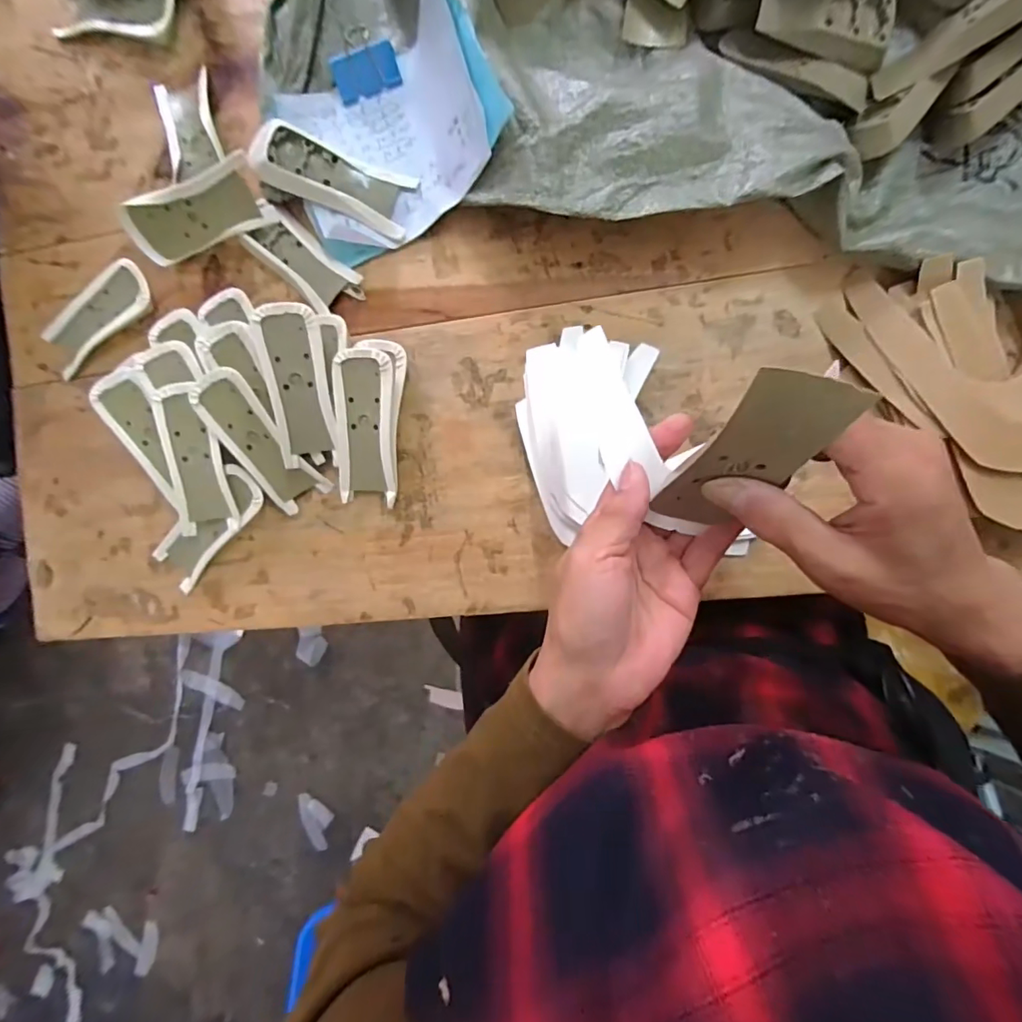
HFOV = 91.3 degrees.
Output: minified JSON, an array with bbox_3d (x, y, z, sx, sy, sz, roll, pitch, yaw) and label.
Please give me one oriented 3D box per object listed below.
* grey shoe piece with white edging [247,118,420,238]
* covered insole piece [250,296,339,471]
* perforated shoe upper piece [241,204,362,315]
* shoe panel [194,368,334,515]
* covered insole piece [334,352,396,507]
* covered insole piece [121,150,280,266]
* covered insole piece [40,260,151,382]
[{"bbox_3d":[-0.135,-0.256,0.385,0.115,0.012,0.046,19,94,-12],"label":"grey shoe piece with white edging"},{"bbox_3d":[-0.161,-0.094,0.378,0.040,0.007,0.117,-8,108,-13],"label":"covered insole piece"},{"bbox_3d":[-0.171,-0.204,0.403,0.094,0.020,0.041,43,97,6],"label":"perforated shoe upper piece"},{"bbox_3d":[-0.198,-0.052,0.390,0.049,0.011,0.116,-29,111,8],"label":"shoe panel"},{"bbox_3d":[-0.113,-0.065,0.389,0.043,0.010,0.115,4,104,9],"label":"covered insole piece"},{"bbox_3d":[-0.249,-0.234,0.395,0.120,0.015,0.047,-12,133,12],"label":"covered insole piece"},{"bbox_3d":[-0.358,-0.169,0.429,0.112,0.017,0.045,-34,85,8],"label":"covered insole piece"}]

